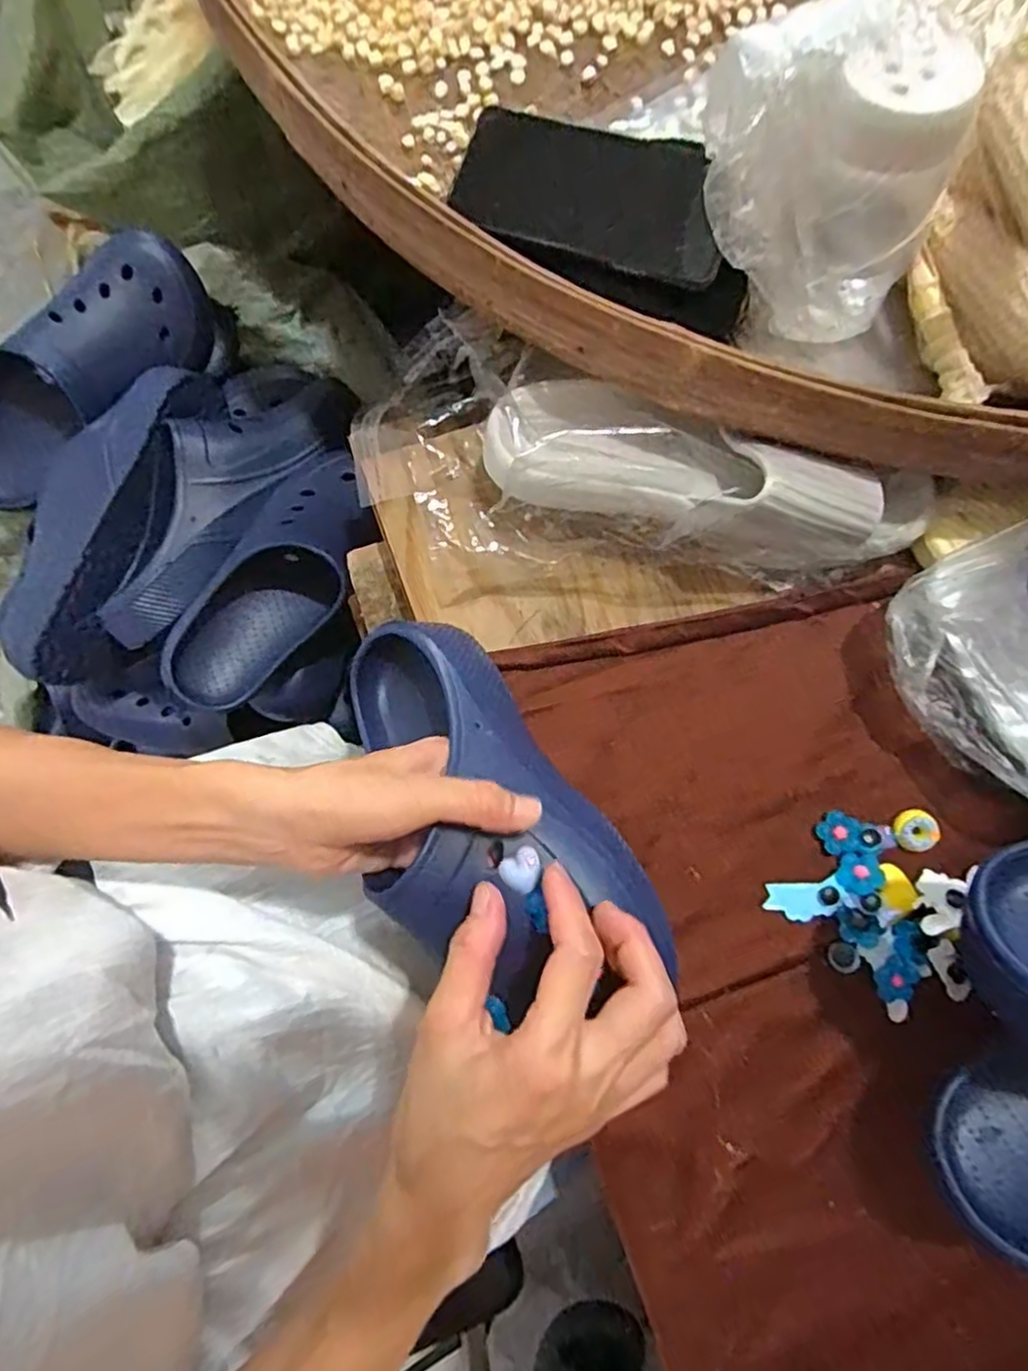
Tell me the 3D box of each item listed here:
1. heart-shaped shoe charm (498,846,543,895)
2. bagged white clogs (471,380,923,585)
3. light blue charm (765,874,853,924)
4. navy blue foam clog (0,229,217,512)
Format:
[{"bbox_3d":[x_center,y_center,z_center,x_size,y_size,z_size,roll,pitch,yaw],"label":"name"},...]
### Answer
[{"bbox_3d":[0.004,0.085,0.313,0.019,0.004,0.018,-36,80,-6],"label":"heart-shaped shoe charm"},{"bbox_3d":[0.110,-0.115,0.399,0.259,0.086,0.079,13,79,4],"label":"bagged white clogs"},{"bbox_3d":[0.168,0.123,0.392,0.045,0.007,0.022,-9,78,-1],"label":"light blue charm"},{"bbox_3d":[-0.398,-0.275,0.612,0.287,0.101,0.108,-39,80,7],"label":"navy blue foam clog"}]

